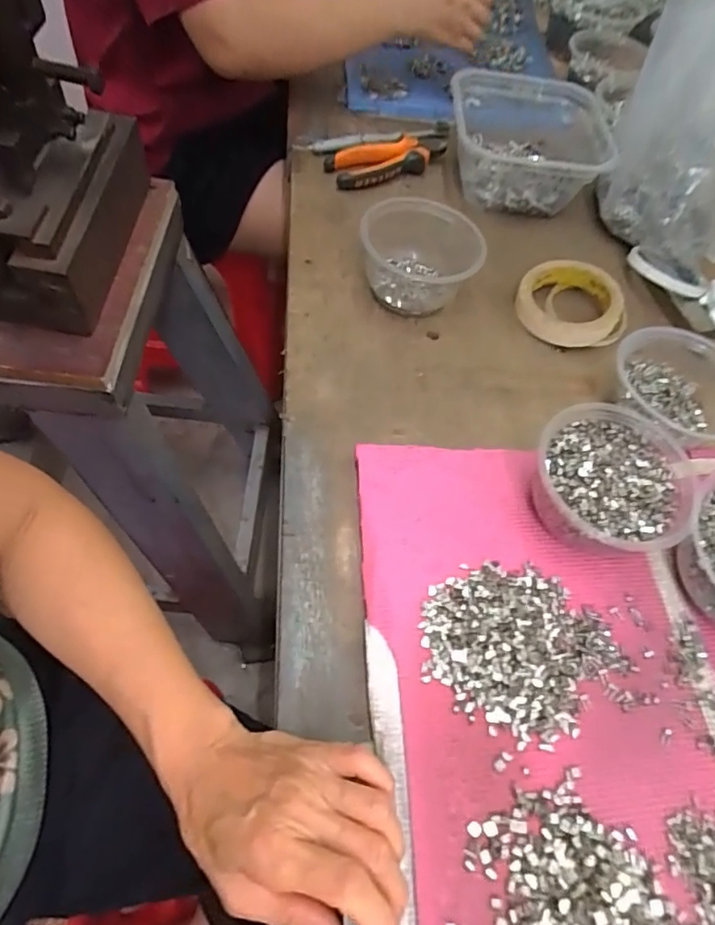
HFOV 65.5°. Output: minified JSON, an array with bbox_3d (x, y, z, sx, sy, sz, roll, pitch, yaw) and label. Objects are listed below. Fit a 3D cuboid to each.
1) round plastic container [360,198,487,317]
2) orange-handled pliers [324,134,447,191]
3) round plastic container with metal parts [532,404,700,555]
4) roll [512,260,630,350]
[{"bbox_3d":[0.060,-0.198,0.539,0.112,0.056,0.112,4,60,-6],"label":"round plastic container"},{"bbox_3d":[0.043,-0.351,0.641,0.144,0.022,0.064,-13,63,-15],"label":"orange-handled pliers"},{"bbox_3d":[0.187,0.017,0.419,0.108,0.055,0.114,4,60,-6],"label":"round plastic container with metal parts"},{"bbox_3d":[0.214,-0.159,0.555,0.102,0.027,0.098,4,60,-6],"label":"roll"}]

